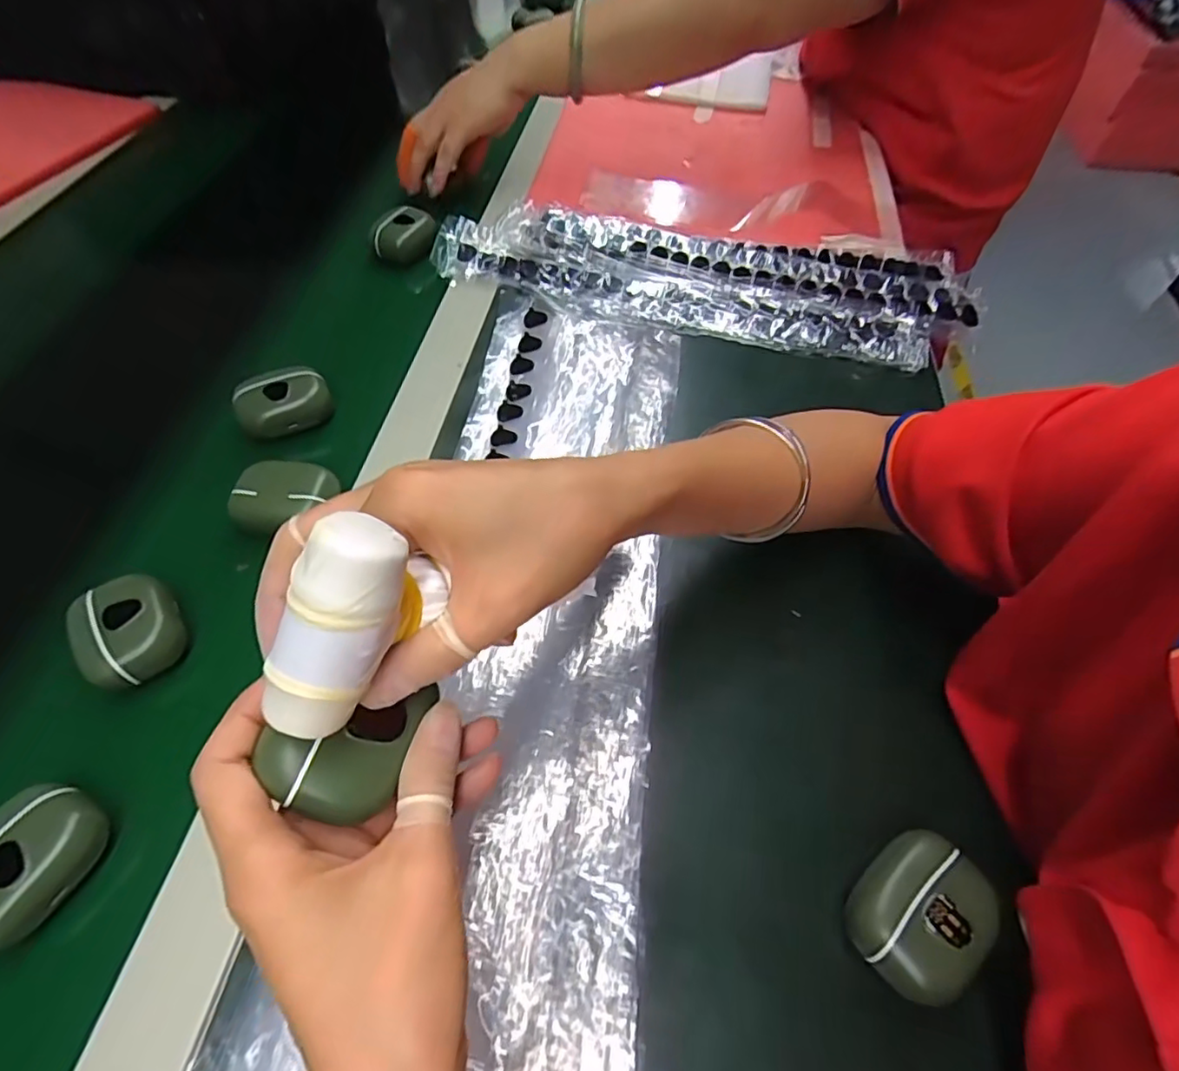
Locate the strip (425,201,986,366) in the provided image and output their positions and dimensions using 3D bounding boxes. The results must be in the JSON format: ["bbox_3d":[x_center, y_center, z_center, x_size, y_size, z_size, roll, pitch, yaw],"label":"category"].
[{"bbox_3d":[0.089,-0.208,0.482,0.418,0.023,0.124,8,56,3],"label":"strip"}]

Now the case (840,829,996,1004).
[{"bbox_3d":[0.135,0.157,0.250,0.057,0.031,0.043,-38,65,-24],"label":"case"}]

